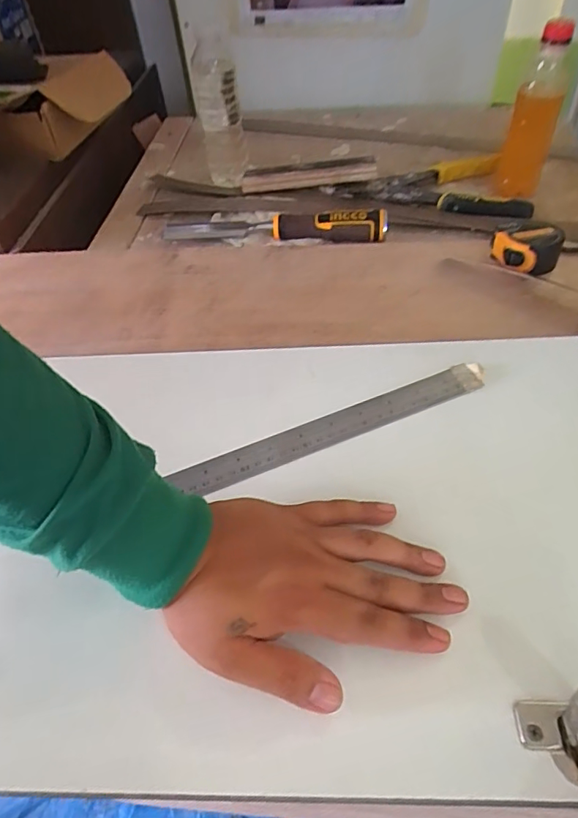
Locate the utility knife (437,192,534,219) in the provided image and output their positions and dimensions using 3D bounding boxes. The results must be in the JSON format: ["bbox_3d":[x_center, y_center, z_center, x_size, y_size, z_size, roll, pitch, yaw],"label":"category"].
[{"bbox_3d":[0.238,-0.246,0.627,0.108,0.023,0.018,10,48,16],"label":"utility knife"}]

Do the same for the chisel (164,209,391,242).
[{"bbox_3d":[-0.025,-0.225,0.625,0.277,0.028,0.035,8,51,11],"label":"chisel"}]

